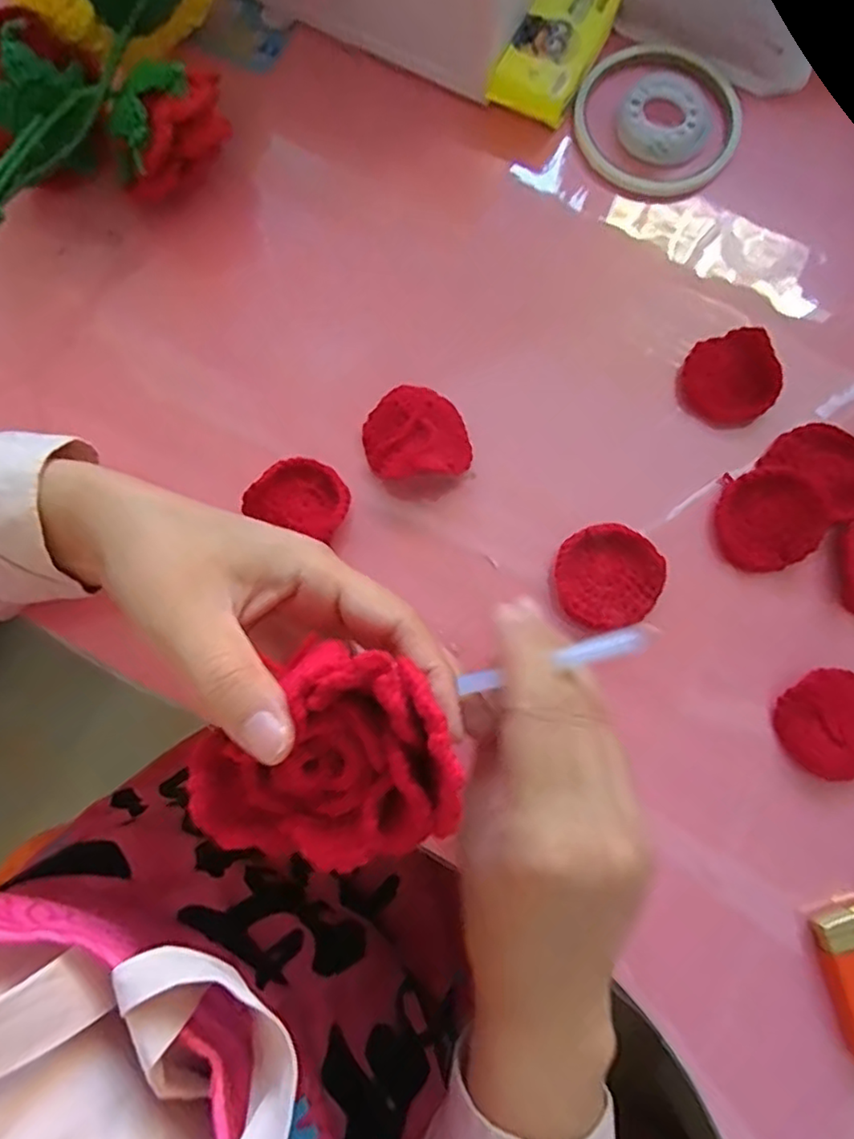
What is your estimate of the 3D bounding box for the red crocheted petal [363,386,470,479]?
[{"bbox_3d":[-0.006,-0.067,0.306,0.049,0.016,0.044,-5,80,-2],"label":"red crocheted petal"}]

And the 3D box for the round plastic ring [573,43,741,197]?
[{"bbox_3d":[0.123,-0.240,0.339,0.086,0.019,0.077,20,80,3],"label":"round plastic ring"}]

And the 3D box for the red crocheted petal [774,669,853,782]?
[{"bbox_3d":[0.186,0.070,0.288,0.049,0.008,0.047,0,80,-1],"label":"red crocheted petal"}]

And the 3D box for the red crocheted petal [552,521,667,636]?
[{"bbox_3d":[0.085,0.003,0.297,0.050,0.006,0.047,0,80,-1],"label":"red crocheted petal"}]

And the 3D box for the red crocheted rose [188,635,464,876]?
[{"bbox_3d":[-0.033,0.060,0.191,0.079,0.033,0.065,-22,81,-4],"label":"red crocheted rose"}]

